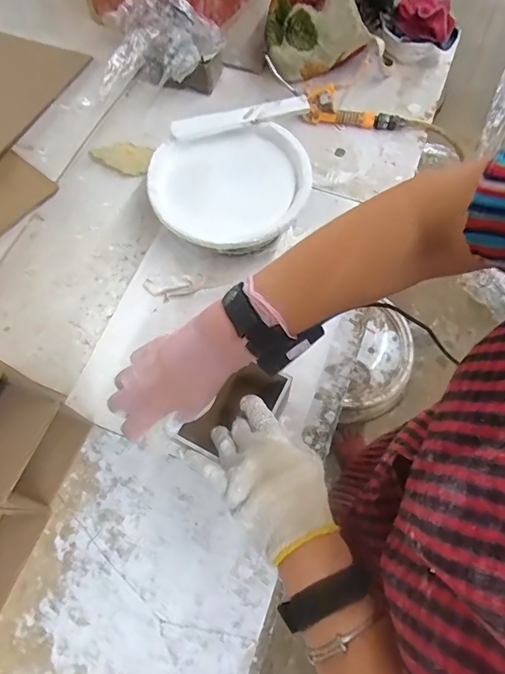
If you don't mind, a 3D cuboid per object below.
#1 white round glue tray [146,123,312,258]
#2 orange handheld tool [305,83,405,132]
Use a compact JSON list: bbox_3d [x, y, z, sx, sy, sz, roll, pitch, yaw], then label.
[{"bbox_3d":[-0.032,-0.217,0.616,0.204,0.033,0.211,24,71,15],"label":"white round glue tray"},{"bbox_3d":[0.172,-0.383,0.740,0.176,0.039,0.046,8,68,4],"label":"orange handheld tool"}]

